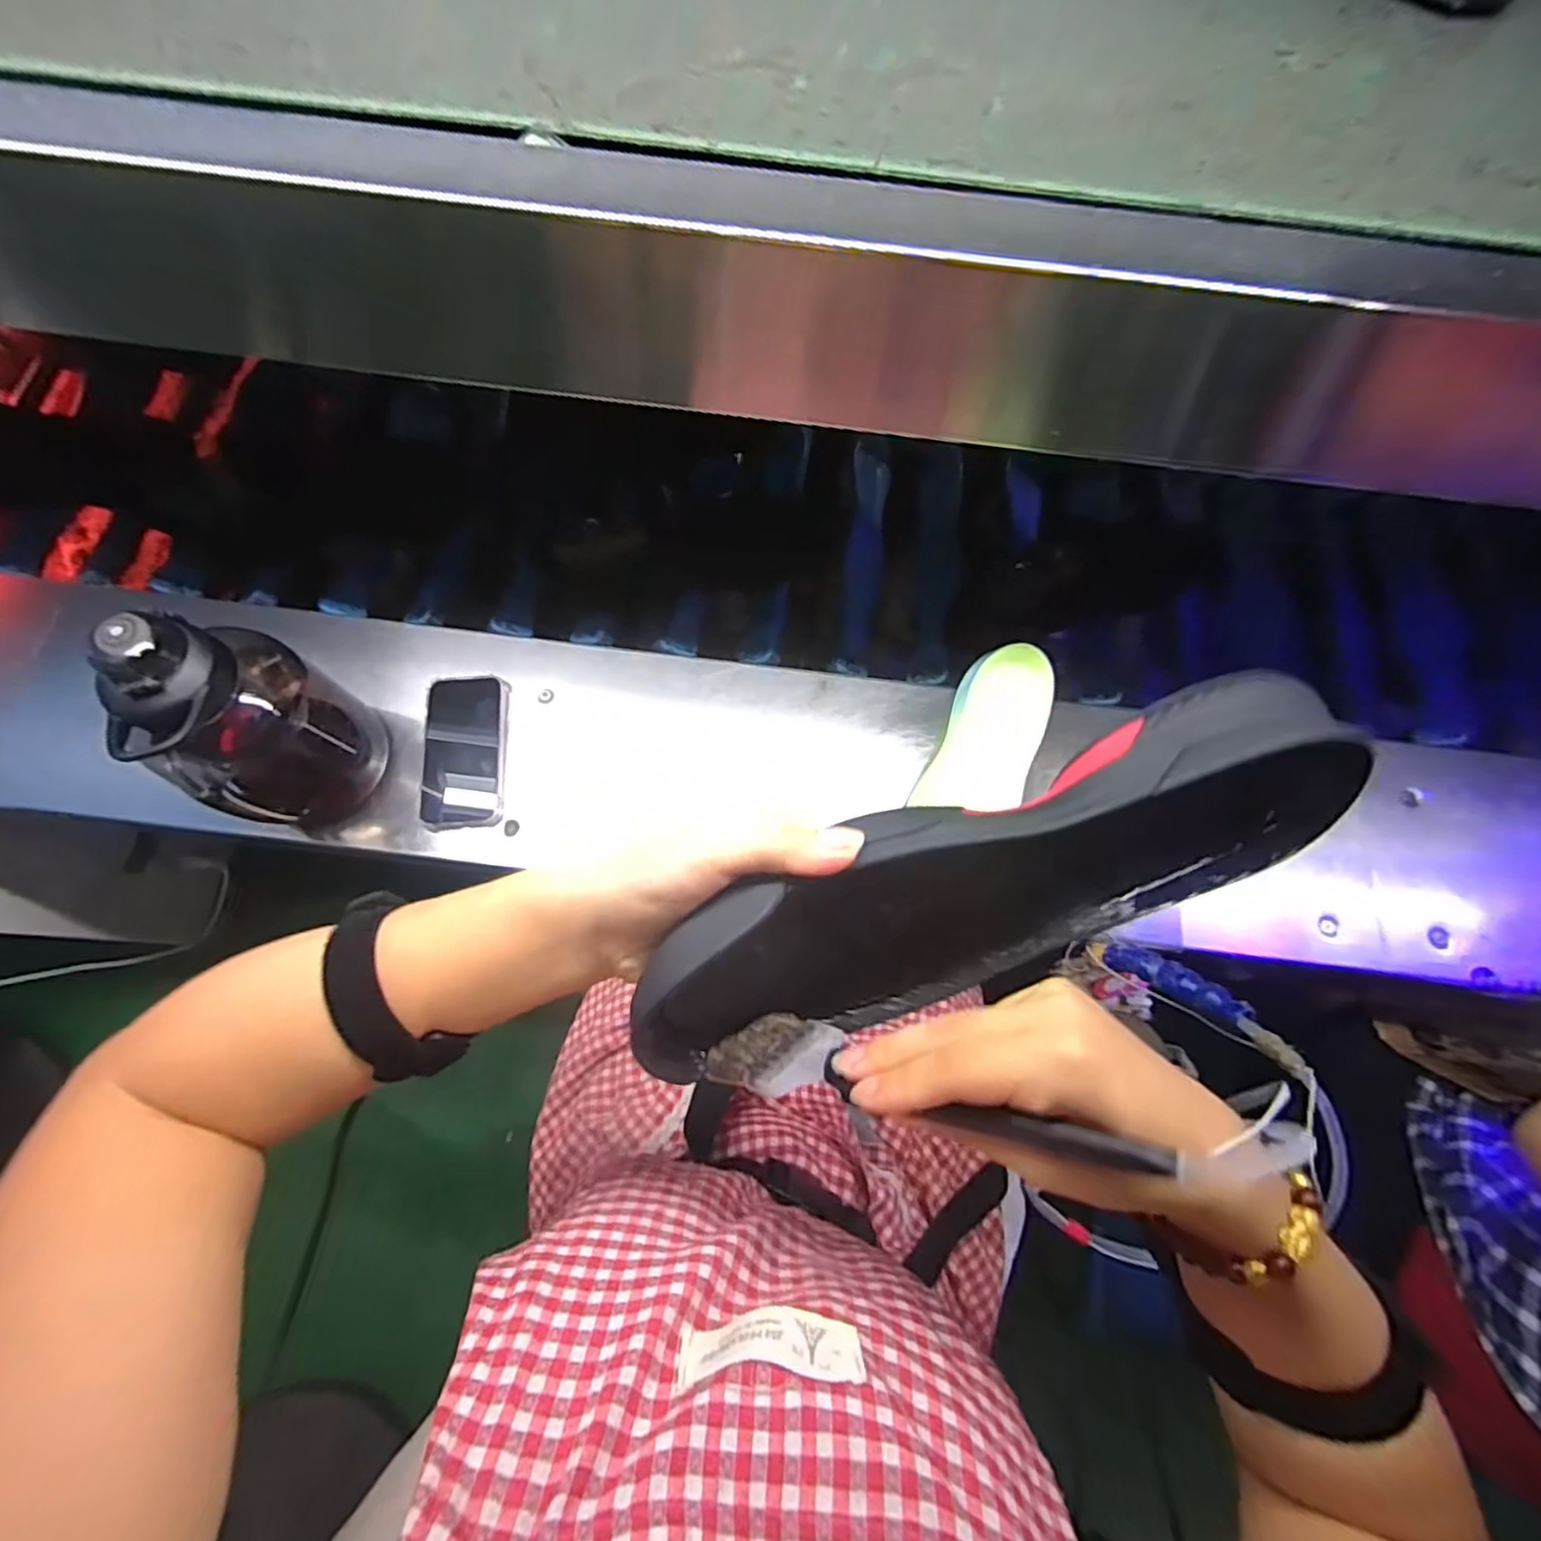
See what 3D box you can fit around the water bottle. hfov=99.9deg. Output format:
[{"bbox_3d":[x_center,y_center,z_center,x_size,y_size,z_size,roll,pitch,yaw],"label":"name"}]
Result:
[{"bbox_3d":[-0.417,-0.034,0.531,0.117,0.229,0.096,-42,78,-14],"label":"water bottle"}]

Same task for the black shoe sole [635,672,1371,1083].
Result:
[{"bbox_3d":[0.099,0.049,0.279,0.320,0.132,0.048,-22,48,-5],"label":"black shoe sole"}]

